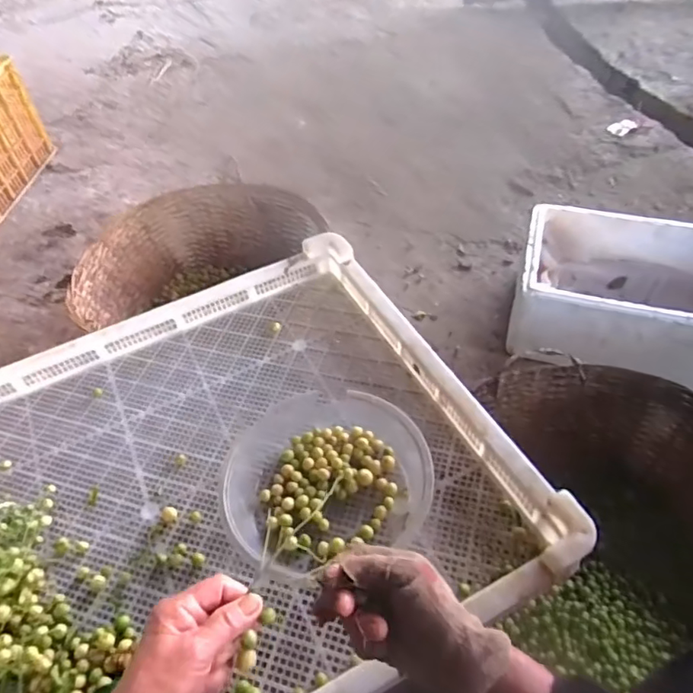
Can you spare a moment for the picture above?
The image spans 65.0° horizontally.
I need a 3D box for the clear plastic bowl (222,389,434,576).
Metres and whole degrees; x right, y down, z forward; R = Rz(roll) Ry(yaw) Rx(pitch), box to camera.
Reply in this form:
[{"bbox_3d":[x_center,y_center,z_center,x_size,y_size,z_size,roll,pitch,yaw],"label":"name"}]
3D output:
[{"bbox_3d":[-0.030,0.147,0.682,0.235,0.085,0.232,-2,50,3],"label":"clear plastic bowl"}]

